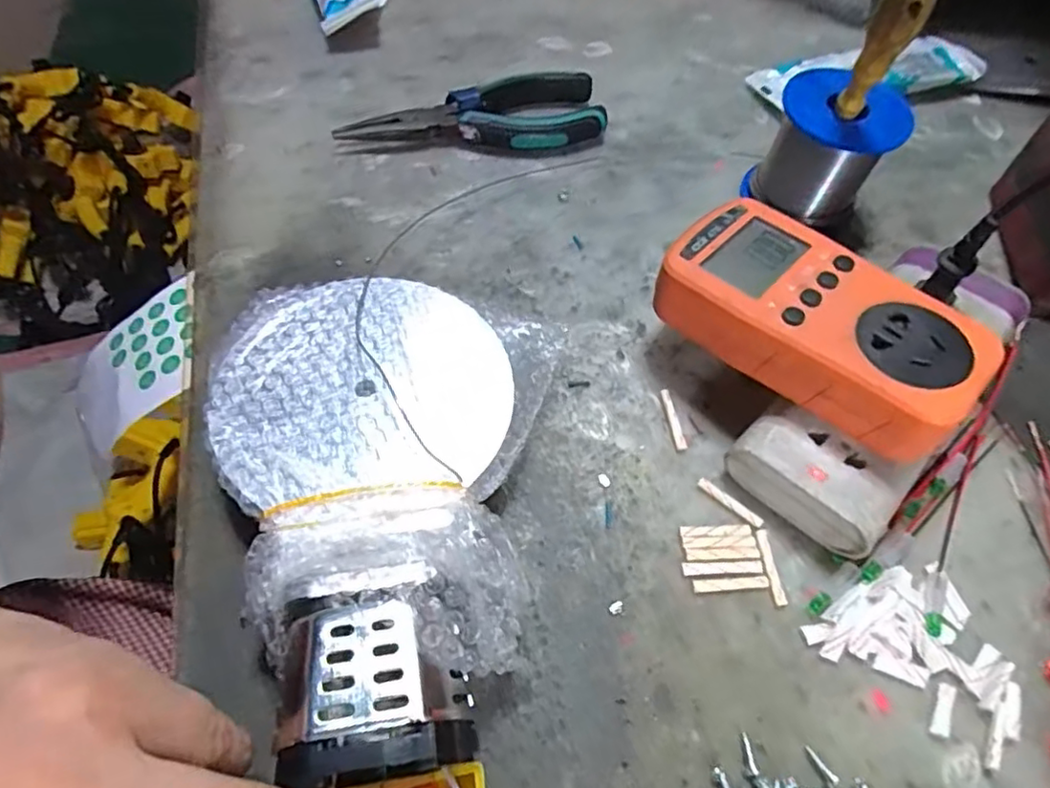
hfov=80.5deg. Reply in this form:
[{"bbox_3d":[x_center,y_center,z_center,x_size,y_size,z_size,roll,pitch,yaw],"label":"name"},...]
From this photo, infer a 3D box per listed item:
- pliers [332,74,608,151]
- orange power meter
[{"bbox_3d":[-0.027,-0.163,0.372,0.157,0.021,0.046,-15,61,-13],"label":"pliers"},{"bbox_3d":[0.121,-0.032,0.260,0.124,0.035,0.067,41,64,19],"label":"orange power meter"}]

